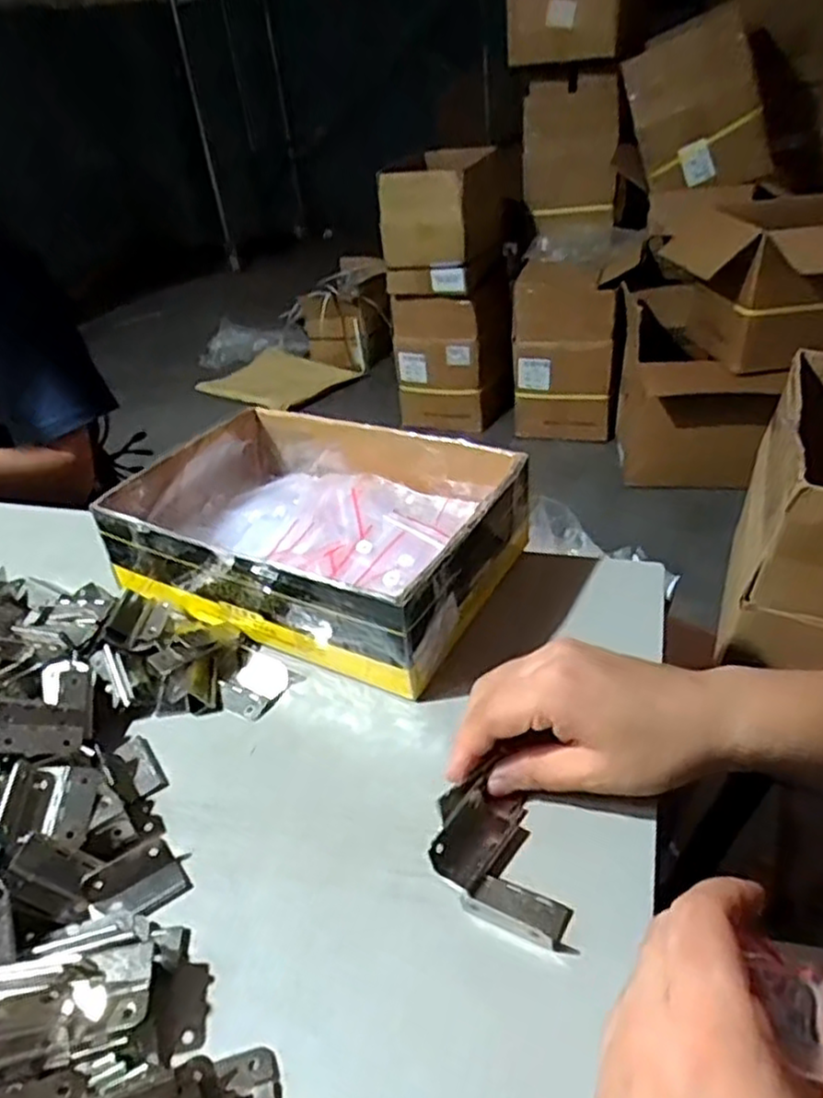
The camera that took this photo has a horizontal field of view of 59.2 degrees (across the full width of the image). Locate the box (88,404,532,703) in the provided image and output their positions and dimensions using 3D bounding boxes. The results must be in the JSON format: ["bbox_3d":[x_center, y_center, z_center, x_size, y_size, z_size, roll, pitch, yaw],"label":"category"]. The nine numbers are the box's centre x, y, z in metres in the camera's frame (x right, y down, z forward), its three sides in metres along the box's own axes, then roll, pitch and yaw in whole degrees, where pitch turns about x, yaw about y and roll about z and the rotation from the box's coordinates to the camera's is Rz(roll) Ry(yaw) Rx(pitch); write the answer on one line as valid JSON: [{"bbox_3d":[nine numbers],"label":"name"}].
[{"bbox_3d":[-0.066,-0.018,0.513,0.255,0.070,0.181,14,40,26],"label":"box"}]

